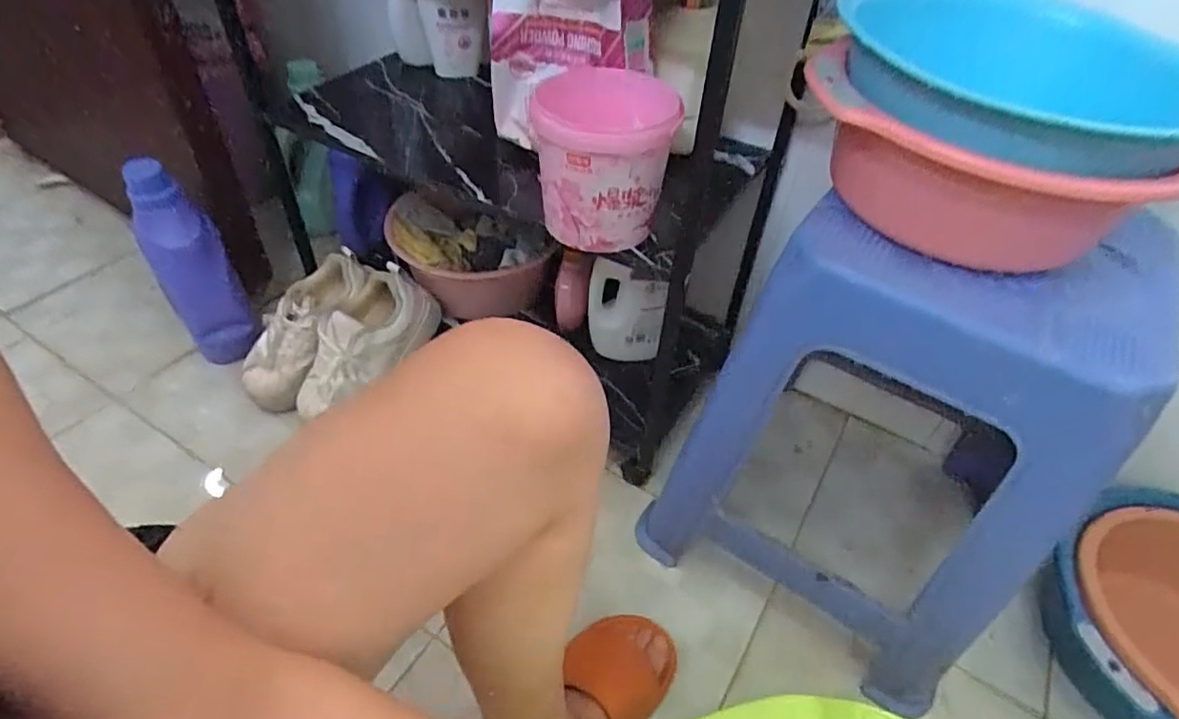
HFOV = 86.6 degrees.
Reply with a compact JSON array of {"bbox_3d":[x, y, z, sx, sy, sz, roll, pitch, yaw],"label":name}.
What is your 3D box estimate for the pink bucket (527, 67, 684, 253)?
[{"bbox_3d":[0.011,-0.193,0.604,0.122,0.133,0.129,2,46,-2],"label":"pink bucket"}]

